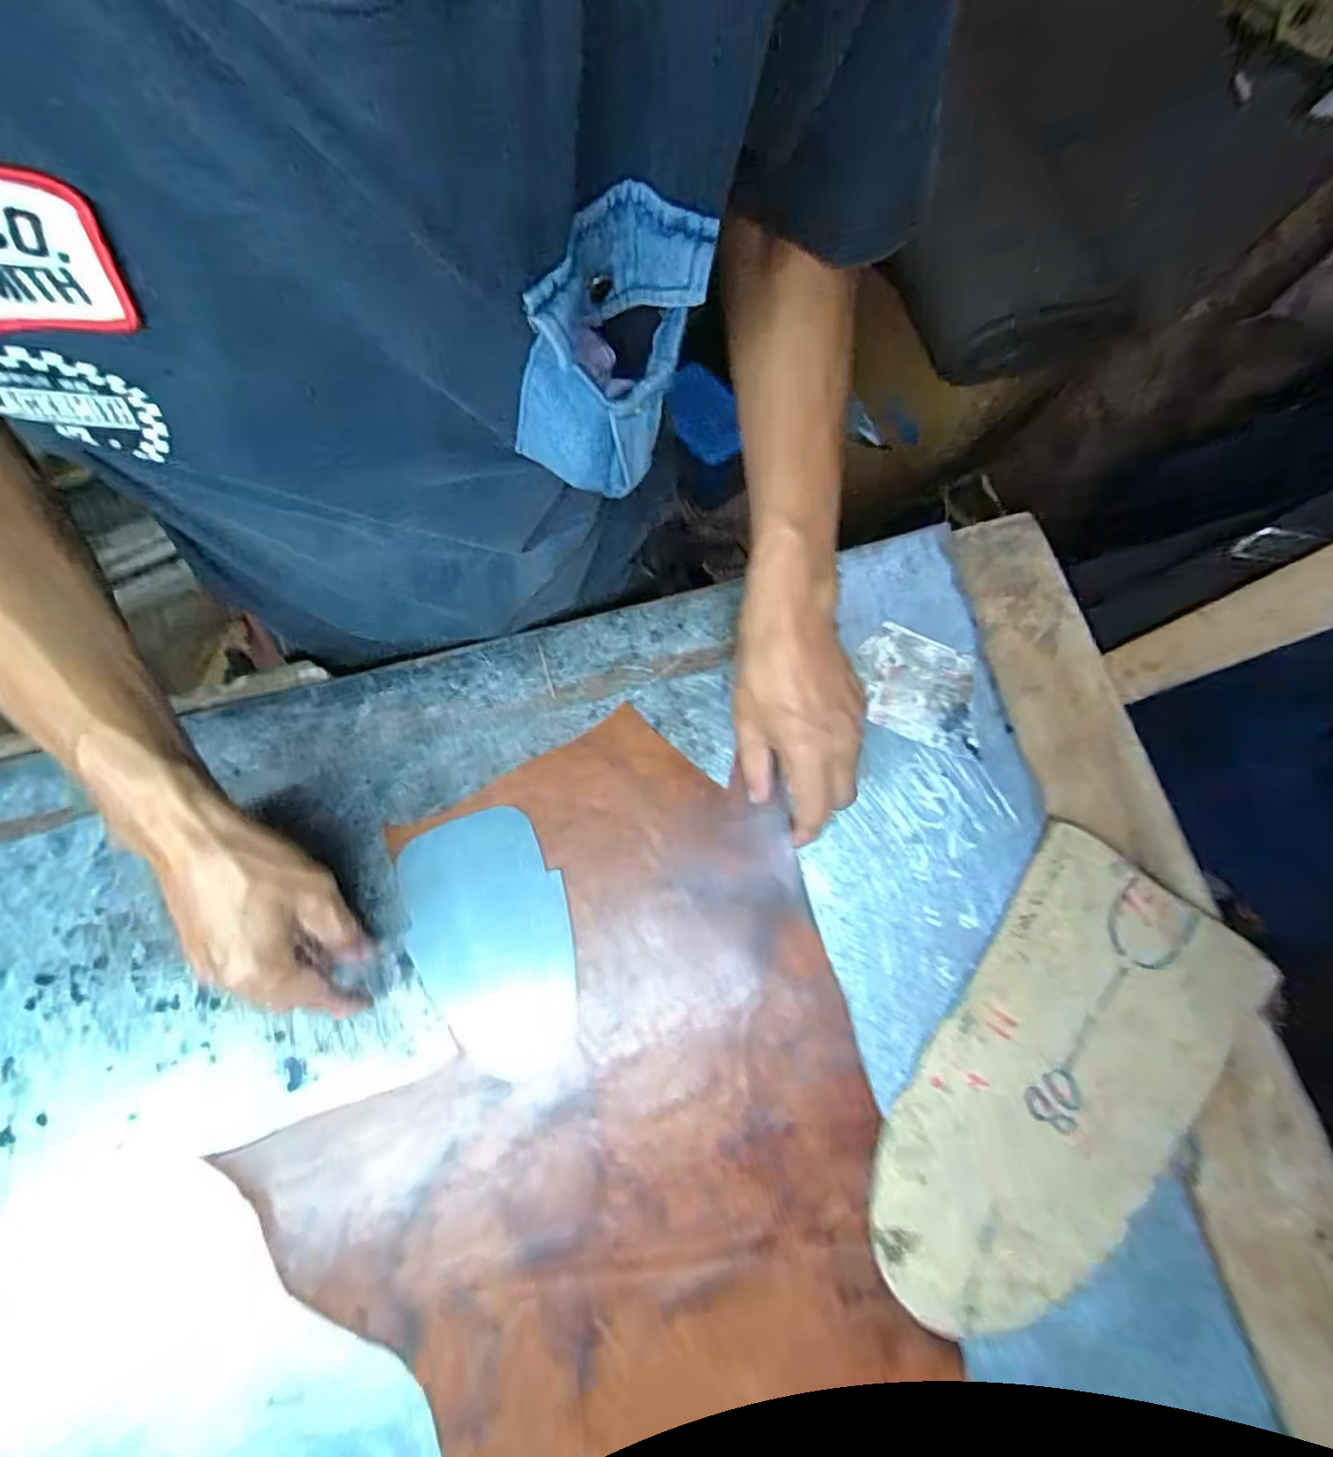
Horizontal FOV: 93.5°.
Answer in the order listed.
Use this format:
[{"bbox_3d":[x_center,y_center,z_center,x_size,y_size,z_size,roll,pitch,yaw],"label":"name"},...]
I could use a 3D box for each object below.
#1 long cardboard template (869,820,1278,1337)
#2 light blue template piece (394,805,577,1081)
[{"bbox_3d":[0.242,0.223,0.390,0.150,0.008,0.294,34,82,9],"label":"long cardboard template"},{"bbox_3d":[-0.115,0.139,0.409,0.103,0.004,0.163,-13,79,-3],"label":"light blue template piece"}]

